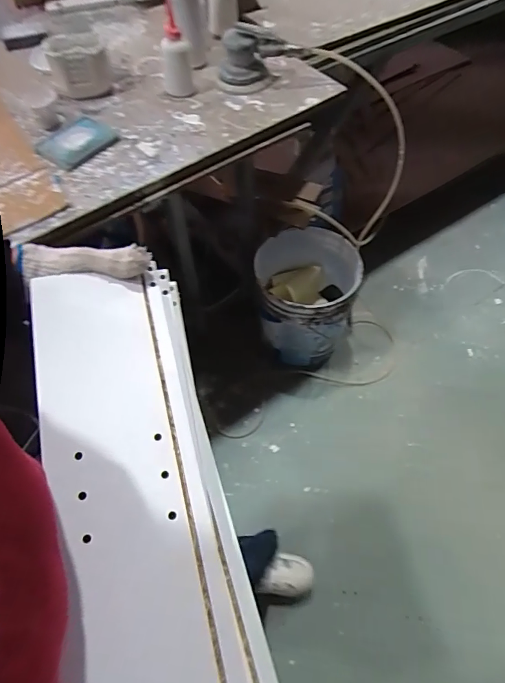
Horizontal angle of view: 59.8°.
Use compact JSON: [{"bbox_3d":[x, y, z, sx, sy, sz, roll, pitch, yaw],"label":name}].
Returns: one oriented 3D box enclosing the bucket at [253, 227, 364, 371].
[{"bbox_3d":[0.156,-0.112,1.323,0.278,0.339,0.259,0,58,1],"label":"bucket"}]

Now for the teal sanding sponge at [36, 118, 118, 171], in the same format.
[{"bbox_3d":[-0.318,-0.362,0.793,0.107,0.014,0.126,31,64,22],"label":"teal sanding sponge"}]

